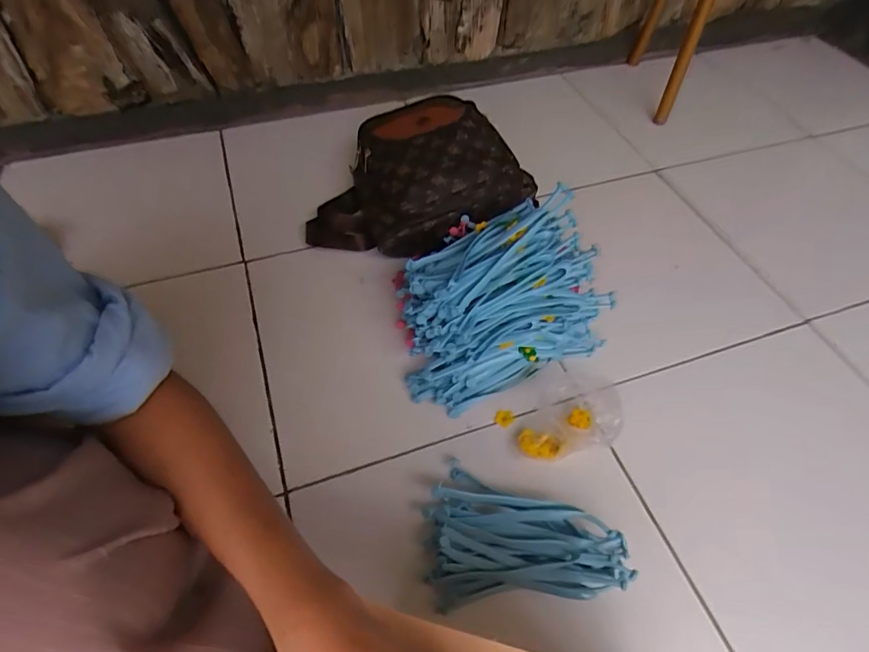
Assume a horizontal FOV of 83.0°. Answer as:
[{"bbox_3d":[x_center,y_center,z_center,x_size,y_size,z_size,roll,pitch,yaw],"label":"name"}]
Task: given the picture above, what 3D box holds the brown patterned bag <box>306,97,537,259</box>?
[{"bbox_3d":[-0.043,-0.231,0.785,0.322,0.152,0.232,-16,56,-14],"label":"brown patterned bag"}]

